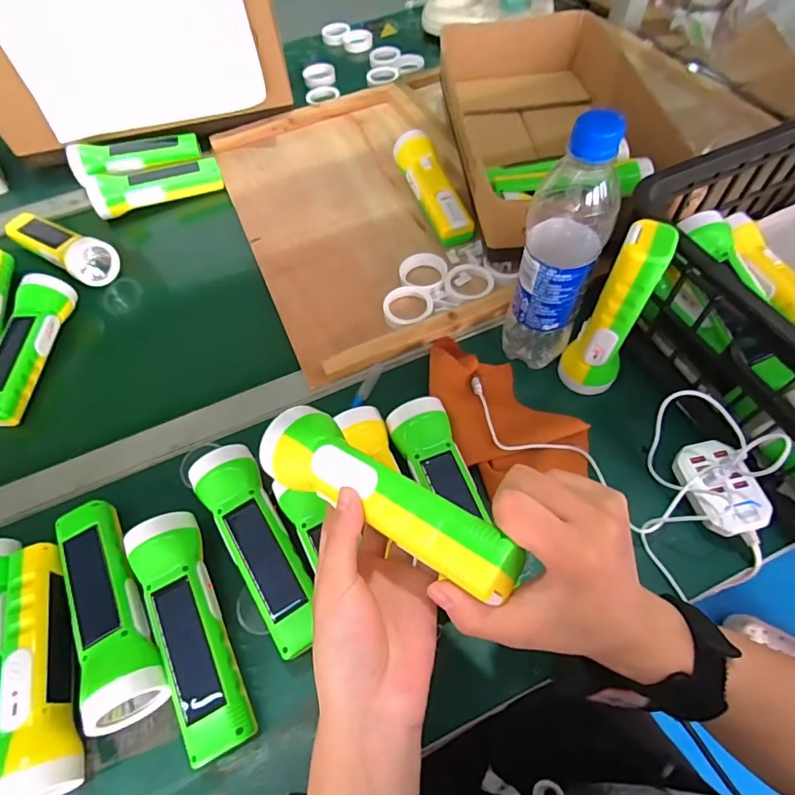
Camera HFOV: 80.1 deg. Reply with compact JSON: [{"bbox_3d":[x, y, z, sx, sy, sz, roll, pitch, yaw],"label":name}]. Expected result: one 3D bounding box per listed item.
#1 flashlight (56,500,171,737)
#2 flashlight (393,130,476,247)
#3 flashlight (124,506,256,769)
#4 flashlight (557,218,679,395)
[{"bbox_3d":[-0.228,0.155,0.368,0.055,0.044,0.177,-28,62,-12],"label":"flashlight"},{"bbox_3d":[0.044,-0.263,0.593,0.050,0.046,0.184,-19,60,-7],"label":"flashlight"},{"bbox_3d":[-0.155,0.170,0.355,0.050,0.045,0.174,-25,61,-11],"label":"flashlight"},{"bbox_3d":[0.180,-0.067,0.395,0.051,0.162,0.044,32,67,20],"label":"flashlight"}]

